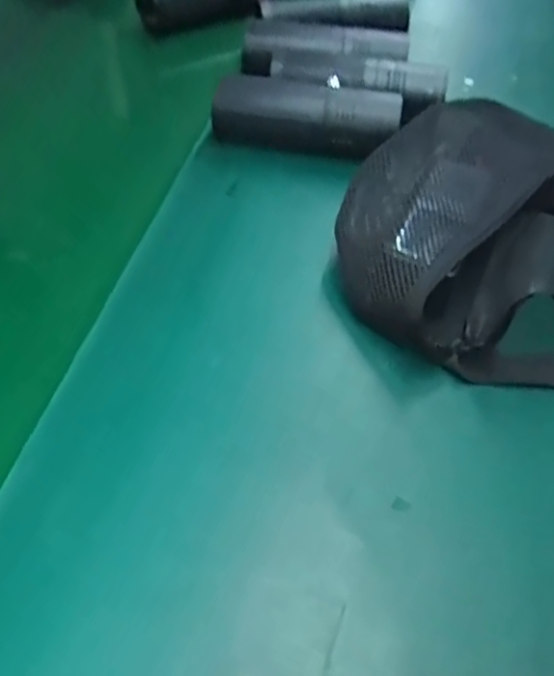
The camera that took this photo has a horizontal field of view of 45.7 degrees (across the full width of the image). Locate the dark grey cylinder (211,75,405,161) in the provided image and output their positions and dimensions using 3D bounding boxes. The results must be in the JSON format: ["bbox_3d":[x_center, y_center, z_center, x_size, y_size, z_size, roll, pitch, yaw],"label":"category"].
[{"bbox_3d":[0.026,-0.195,0.586,0.161,0.051,0.052,13,49,8],"label":"dark grey cylinder"}]

